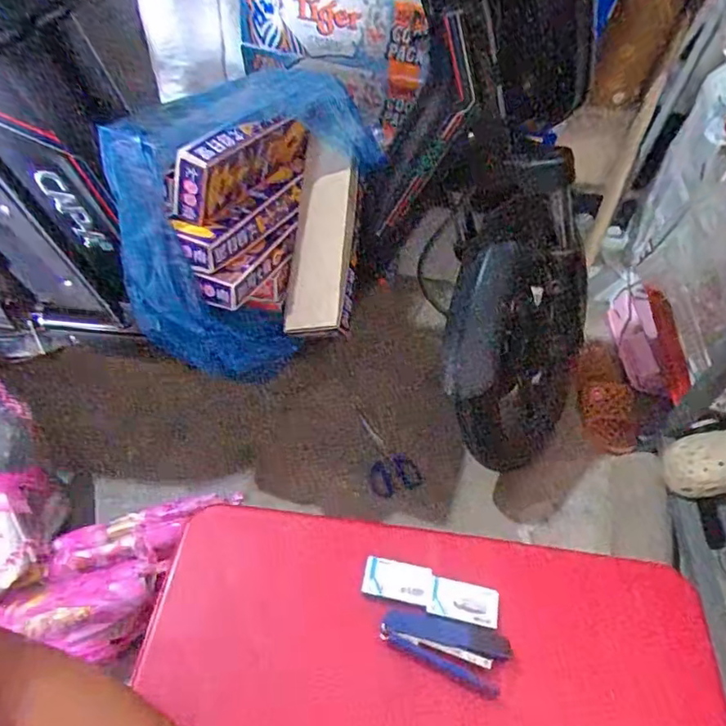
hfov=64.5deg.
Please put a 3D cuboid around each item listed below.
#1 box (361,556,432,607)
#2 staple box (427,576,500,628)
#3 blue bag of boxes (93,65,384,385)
[{"bbox_3d":[0.027,0.174,0.461,0.054,0.008,0.031,11,52,2],"label":"box"},{"bbox_3d":[0.079,0.187,0.450,0.055,0.008,0.027,12,52,3],"label":"staple box"},{"bbox_3d":[-0.164,-0.178,0.823,0.229,0.362,0.294,24,53,12],"label":"blue bag of boxes"}]

